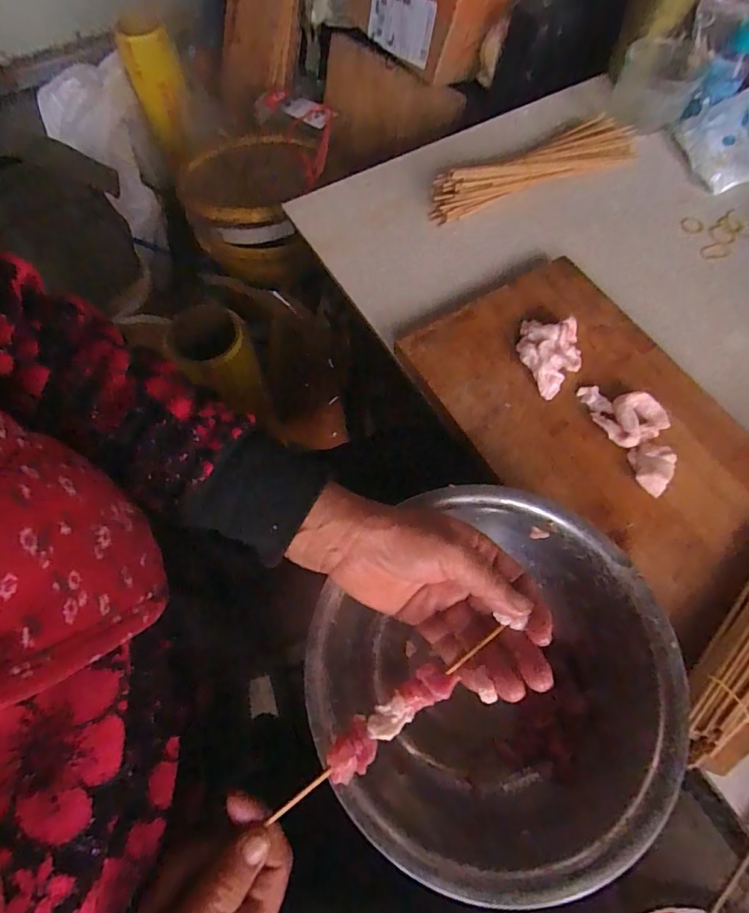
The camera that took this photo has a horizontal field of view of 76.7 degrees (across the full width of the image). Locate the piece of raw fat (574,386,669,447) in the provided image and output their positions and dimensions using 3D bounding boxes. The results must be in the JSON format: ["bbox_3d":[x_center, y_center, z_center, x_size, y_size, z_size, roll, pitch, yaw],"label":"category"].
[{"bbox_3d":[0.212,-0.040,0.406,0.050,0.016,0.065,-29,69,-12],"label":"piece of raw fat"}]

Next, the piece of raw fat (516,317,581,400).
[{"bbox_3d":[0.159,-0.096,0.426,0.053,0.025,0.074,-23,67,-9],"label":"piece of raw fat"}]

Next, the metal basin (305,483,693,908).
[{"bbox_3d":[0.077,0.148,0.326,0.219,0.086,0.211,0,66,1],"label":"metal basin"}]

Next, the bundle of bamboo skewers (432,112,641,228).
[{"bbox_3d":[0.183,-0.329,0.543,0.266,0.034,0.064,-25,68,-10],"label":"bundle of bamboo skewers"}]

